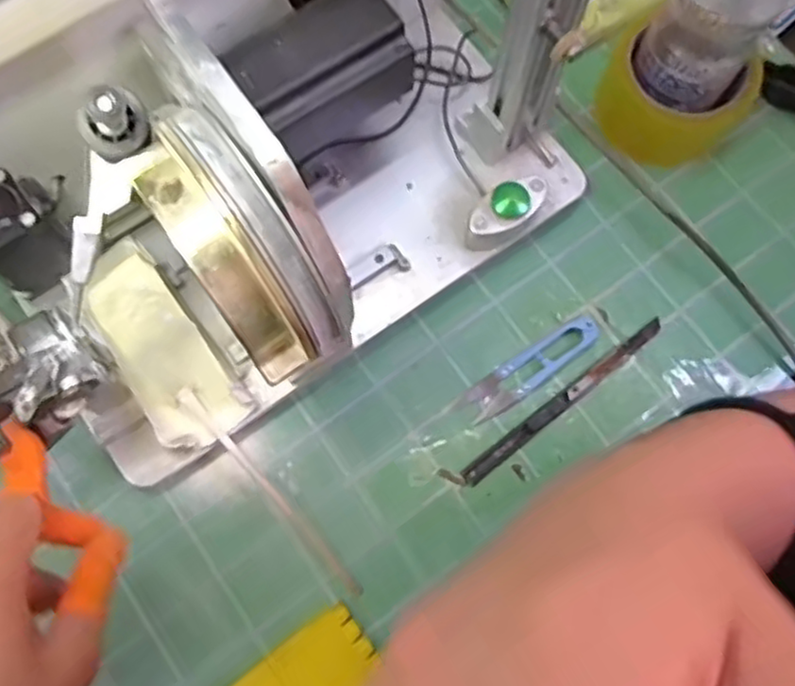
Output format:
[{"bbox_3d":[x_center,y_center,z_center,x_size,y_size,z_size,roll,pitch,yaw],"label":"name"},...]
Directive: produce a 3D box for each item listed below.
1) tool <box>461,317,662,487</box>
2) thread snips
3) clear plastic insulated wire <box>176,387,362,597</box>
[{"bbox_3d":[0.107,0.035,0.446,0.164,0.004,0.012,-37,77,-10],"label":"tool"},{"bbox_3d":[0.085,0.017,0.449,0.105,0.007,0.025,-34,77,-10],"label":"thread snips"},{"bbox_3d":[-0.075,0.087,0.414,0.007,0.012,0.156,-41,91,-11],"label":"clear plastic insulated wire"}]

